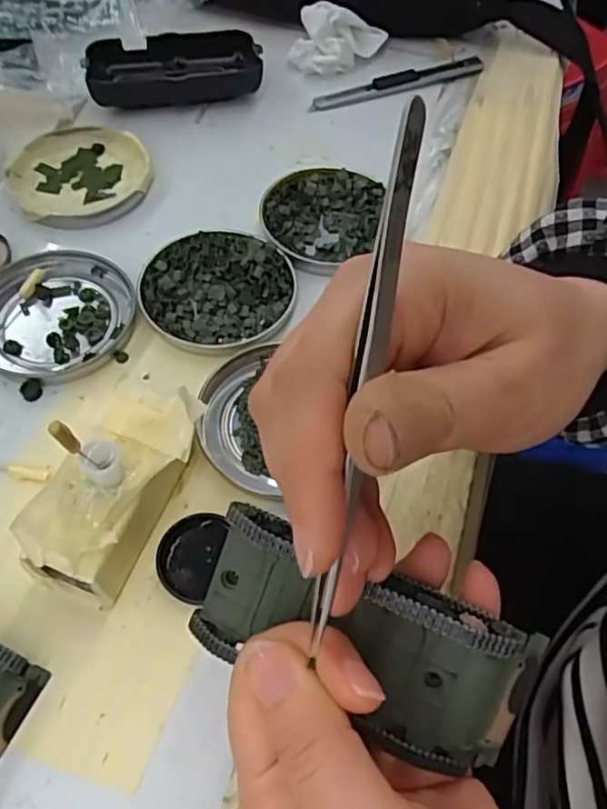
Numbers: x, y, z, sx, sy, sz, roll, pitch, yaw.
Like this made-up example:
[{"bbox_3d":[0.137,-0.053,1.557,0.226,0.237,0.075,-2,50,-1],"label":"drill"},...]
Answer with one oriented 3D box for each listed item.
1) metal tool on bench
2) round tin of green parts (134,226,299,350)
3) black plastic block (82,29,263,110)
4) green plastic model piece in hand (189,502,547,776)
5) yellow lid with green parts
[{"bbox_3d":[0.065,-0.221,0.431,0.132,0.007,0.016,-19,61,-13],"label":"metal tool on bench"},{"bbox_3d":[-0.044,-0.060,0.325,0.077,0.009,0.075,1,58,-1],"label":"round tin of green parts"},{"bbox_3d":[-0.085,-0.220,0.414,0.108,0.024,0.052,-12,59,-9],"label":"black plastic block"},{"bbox_3d":[0.016,0.065,0.185,0.096,0.045,0.023,20,19,16],"label":"green plastic model piece in hand"},{"bbox_3d":[-0.130,-0.134,0.368,0.078,0.013,0.077,1,58,-1],"label":"yellow lid with green parts"}]

